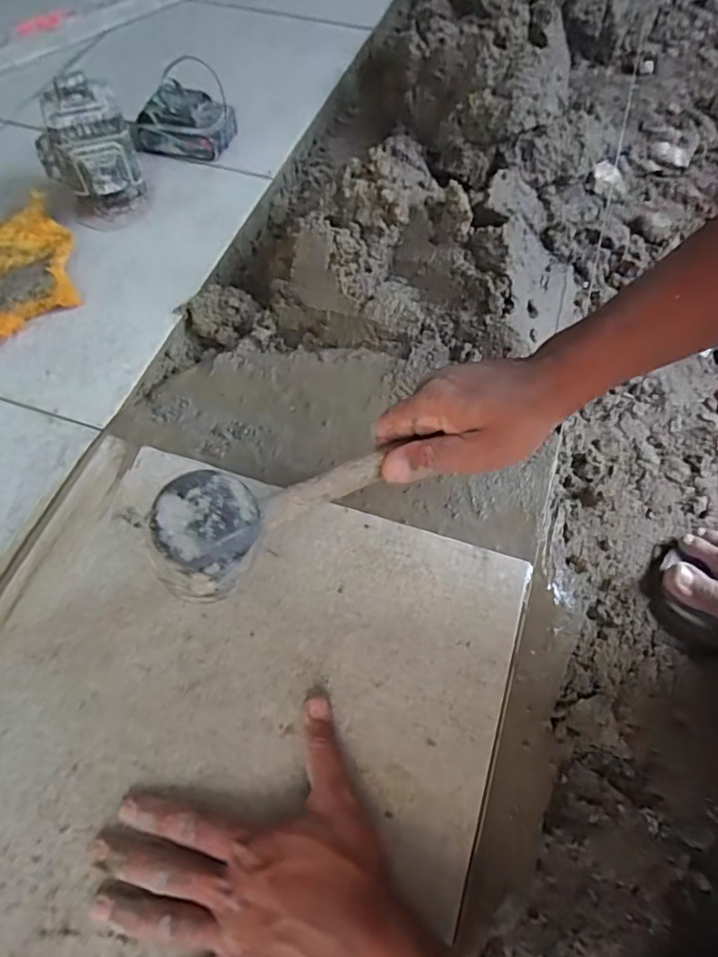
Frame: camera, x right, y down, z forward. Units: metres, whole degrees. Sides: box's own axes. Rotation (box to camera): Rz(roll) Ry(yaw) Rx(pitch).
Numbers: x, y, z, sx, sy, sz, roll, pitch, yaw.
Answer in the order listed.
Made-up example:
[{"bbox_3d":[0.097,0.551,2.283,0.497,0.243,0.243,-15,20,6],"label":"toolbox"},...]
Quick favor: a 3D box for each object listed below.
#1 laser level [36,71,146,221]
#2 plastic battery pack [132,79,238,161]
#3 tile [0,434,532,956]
[{"bbox_3d":[-0.297,-0.355,0.616,0.095,0.129,0.081,-28,65,-14],"label":"laser level"},{"bbox_3d":[-0.219,-0.455,0.715,0.112,0.056,0.079,12,63,7],"label":"plastic battery pack"},{"bbox_3d":[-0.114,0.179,0.399,0.395,0.013,0.392,17,63,9],"label":"tile"}]

